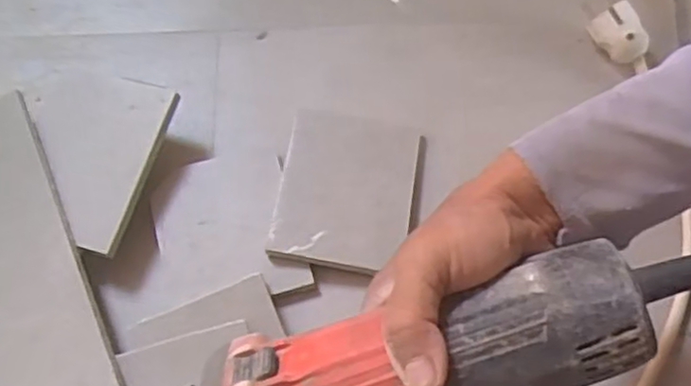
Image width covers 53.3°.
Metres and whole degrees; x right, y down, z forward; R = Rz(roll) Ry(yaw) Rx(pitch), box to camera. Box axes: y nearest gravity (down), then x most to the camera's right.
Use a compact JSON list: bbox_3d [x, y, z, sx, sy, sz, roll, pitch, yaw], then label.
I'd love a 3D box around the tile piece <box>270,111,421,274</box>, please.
[{"bbox_3d":[0.003,-0.003,0.484,0.095,0.013,0.112,10,62,0],"label":"tile piece"}]

